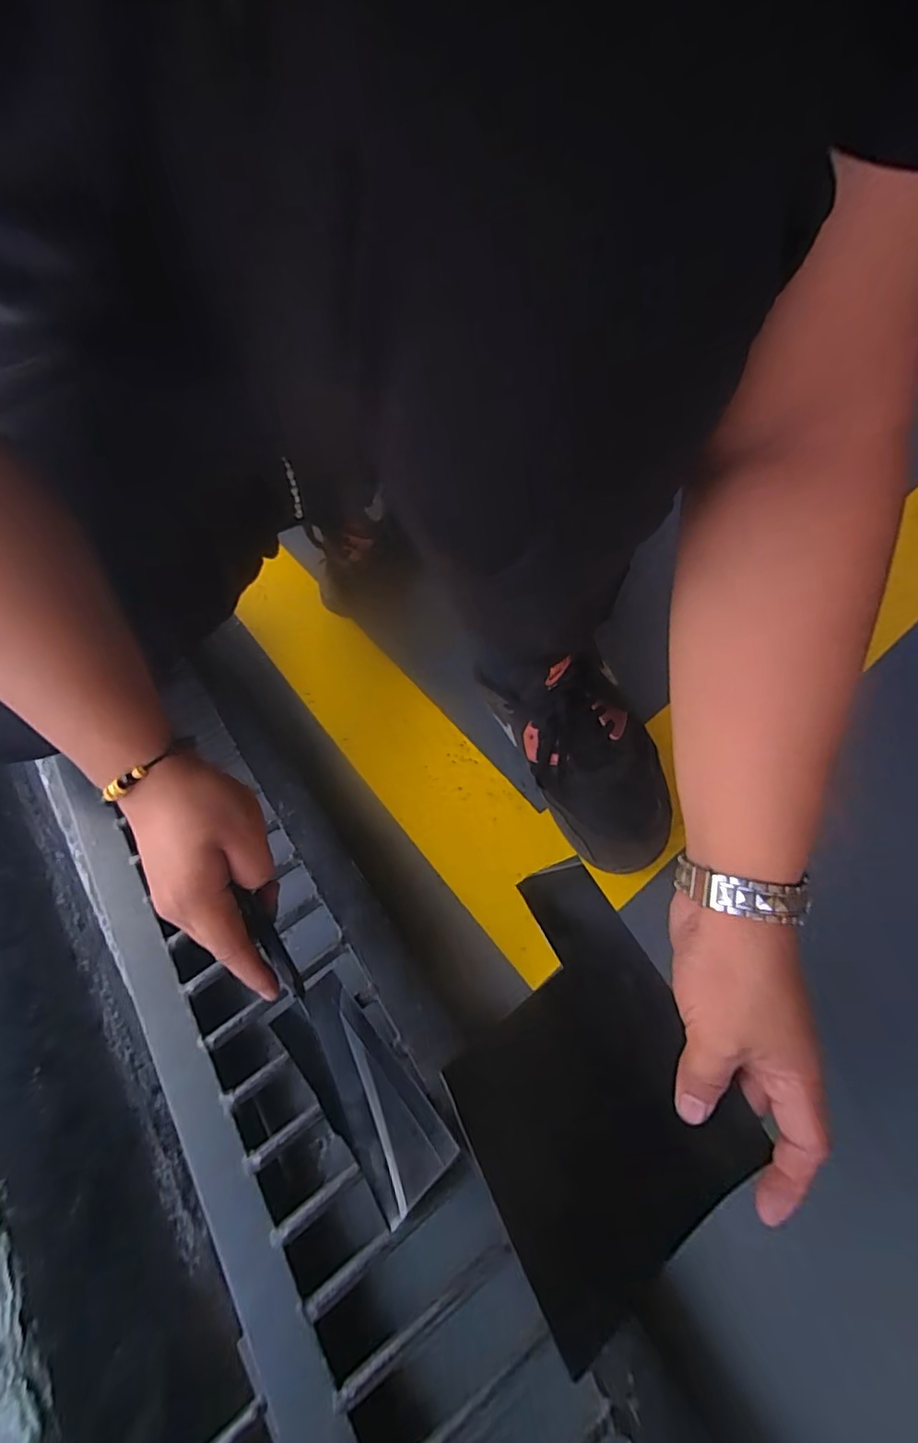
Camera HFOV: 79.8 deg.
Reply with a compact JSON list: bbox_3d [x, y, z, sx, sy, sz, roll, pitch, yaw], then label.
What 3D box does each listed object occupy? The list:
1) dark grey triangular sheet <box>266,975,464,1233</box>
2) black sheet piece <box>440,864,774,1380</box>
[{"bbox_3d":[-0.068,0.248,0.375,0.056,0.015,0.143,-40,63,-15],"label":"dark grey triangular sheet"},{"bbox_3d":[0.063,0.191,0.301,0.135,0.007,0.183,-27,68,-13],"label":"black sheet piece"}]

